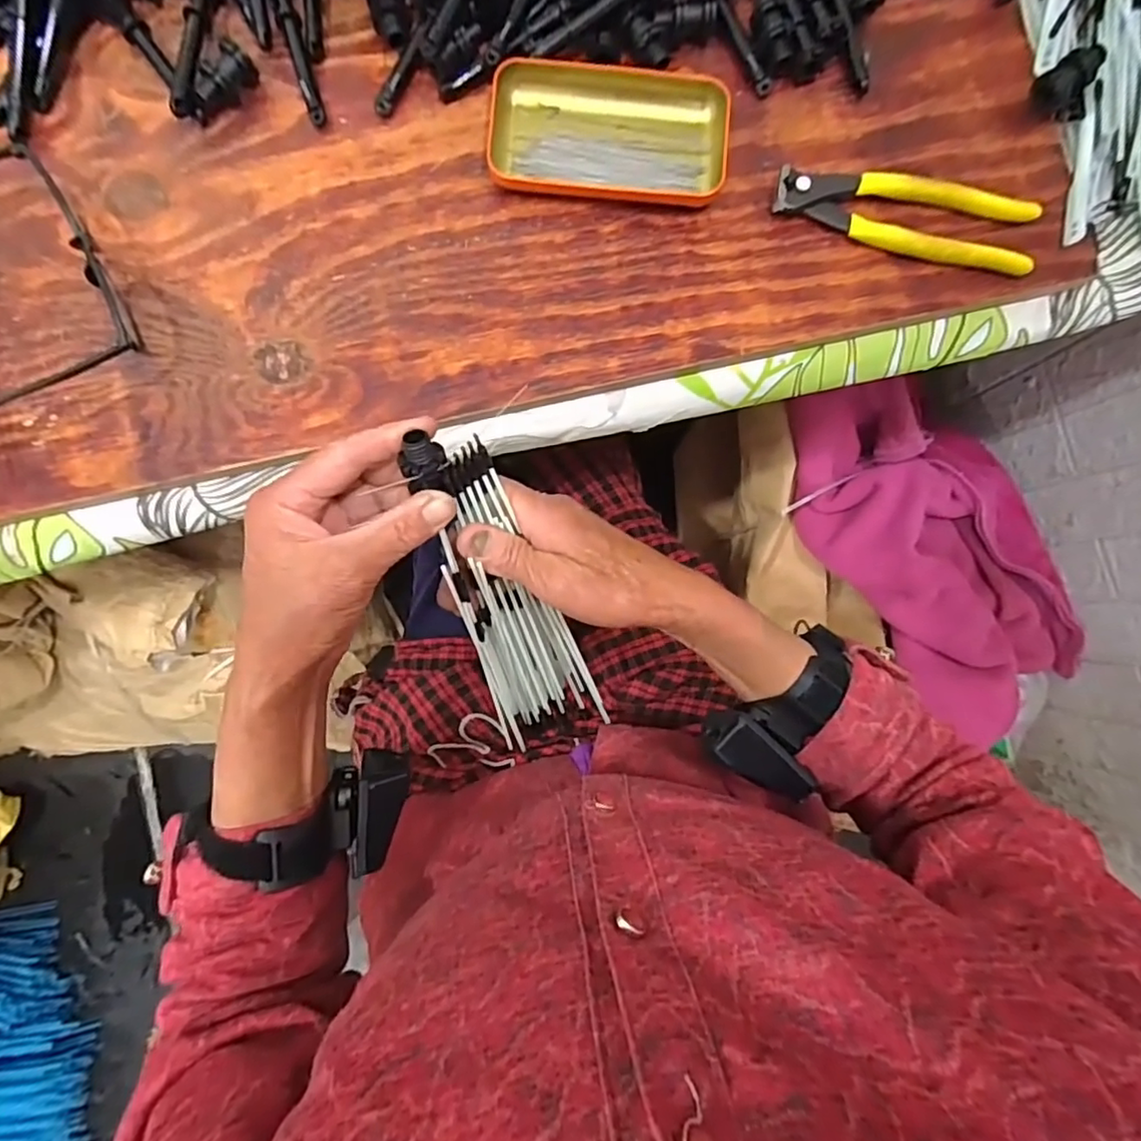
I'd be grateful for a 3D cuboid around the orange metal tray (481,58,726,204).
[{"bbox_3d":[0.023,-0.272,0.373,0.141,0.017,0.077,4,86,2],"label":"orange metal tray"}]

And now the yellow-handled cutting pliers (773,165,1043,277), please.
[{"bbox_3d":[0.209,-0.222,0.379,0.164,0.015,0.045,10,86,3],"label":"yellow-handled cutting pliers"}]

